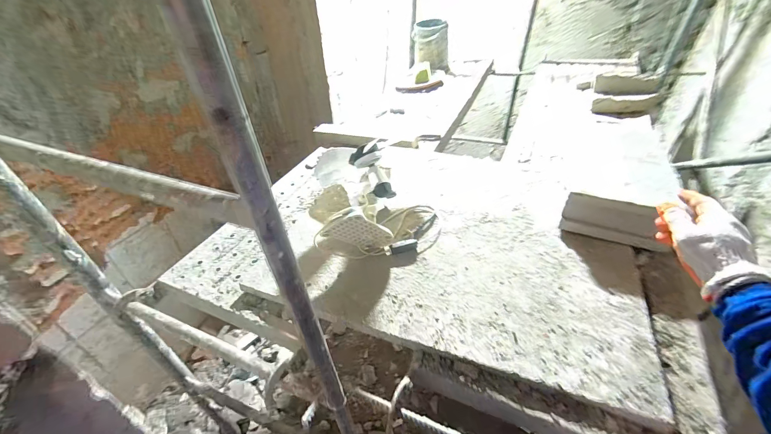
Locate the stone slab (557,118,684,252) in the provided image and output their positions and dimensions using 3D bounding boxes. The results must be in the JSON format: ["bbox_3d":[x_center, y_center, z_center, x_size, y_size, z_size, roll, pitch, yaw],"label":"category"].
[{"bbox_3d":[0.598,-0.153,0.864,0.174,0.114,0.664,17,36,23],"label":"stone slab"}]

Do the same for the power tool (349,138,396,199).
[{"bbox_3d":[-0.021,-0.110,0.817,0.094,0.150,0.075,-28,14,-29],"label":"power tool"}]

